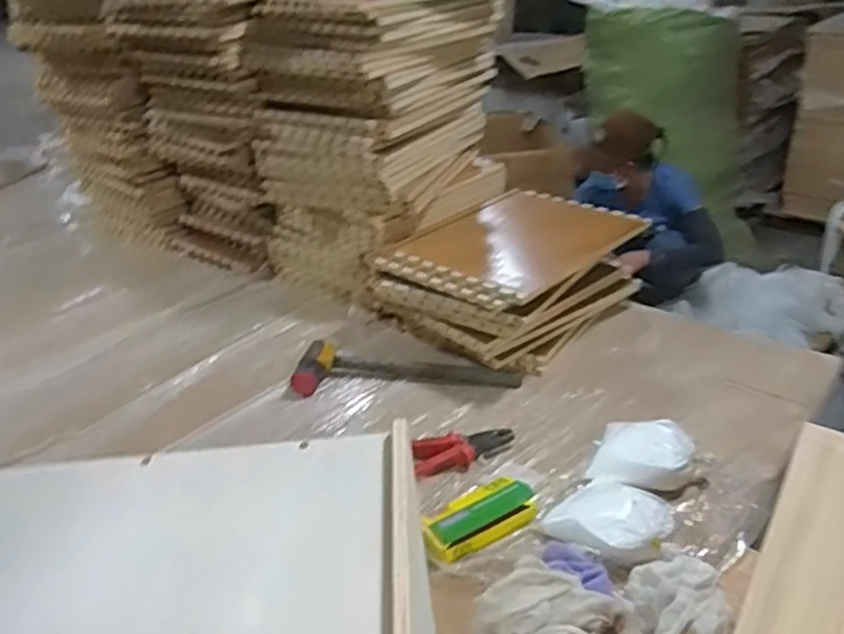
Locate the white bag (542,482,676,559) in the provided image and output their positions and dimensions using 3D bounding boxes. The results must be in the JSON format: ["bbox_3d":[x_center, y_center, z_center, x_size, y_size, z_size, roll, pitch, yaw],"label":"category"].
[{"bbox_3d":[0.202,0.220,0.765,0.101,0.057,0.120,-30,38,-36],"label":"white bag"}]

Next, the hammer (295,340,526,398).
[{"bbox_3d":[-0.024,0.083,1.058,0.339,0.039,0.088,1,31,11],"label":"hammer"}]

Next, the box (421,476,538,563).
[{"bbox_3d":[0.066,0.227,0.795,0.136,0.028,0.058,-20,36,-24],"label":"box"}]

